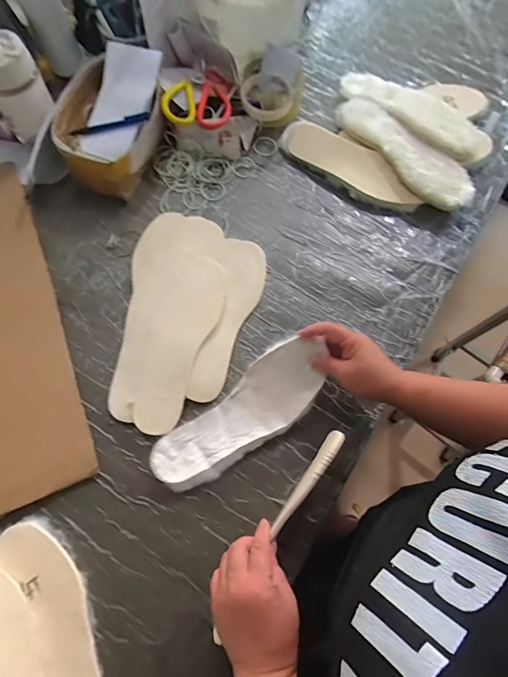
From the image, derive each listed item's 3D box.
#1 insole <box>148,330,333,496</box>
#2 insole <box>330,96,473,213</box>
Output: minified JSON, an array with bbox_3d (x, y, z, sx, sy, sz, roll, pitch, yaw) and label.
[{"bbox_3d":[-0.012,0.099,0.524,0.256,0.033,0.086,-38,76,-5],"label":"insole"},{"bbox_3d":[0.252,-0.322,0.684,0.280,0.044,0.086,44,75,12],"label":"insole"}]

